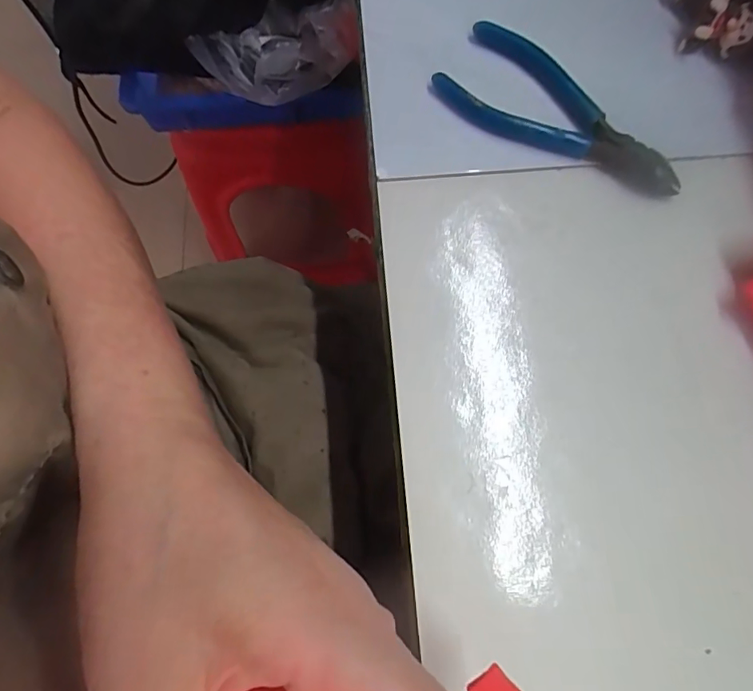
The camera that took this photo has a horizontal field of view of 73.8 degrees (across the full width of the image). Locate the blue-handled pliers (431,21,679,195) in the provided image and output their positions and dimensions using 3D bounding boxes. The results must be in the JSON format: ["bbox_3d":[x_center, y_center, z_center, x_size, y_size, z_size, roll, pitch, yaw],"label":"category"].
[{"bbox_3d":[0.091,-0.111,0.249,0.125,0.018,0.045,35,78,8],"label":"blue-handled pliers"}]

